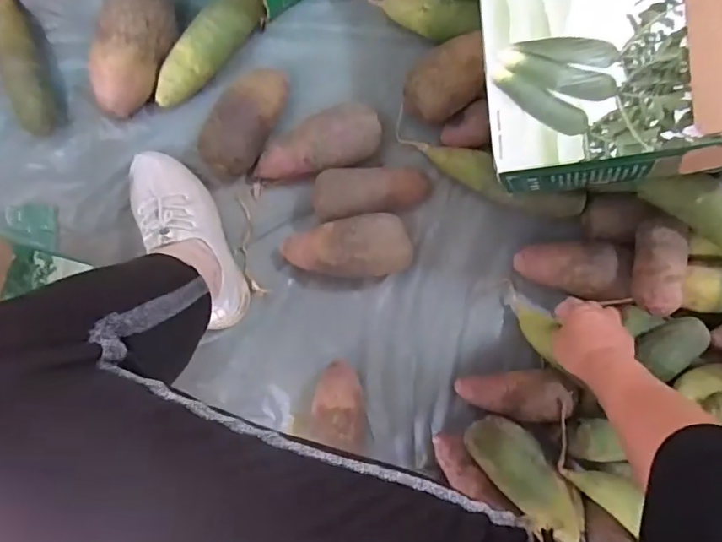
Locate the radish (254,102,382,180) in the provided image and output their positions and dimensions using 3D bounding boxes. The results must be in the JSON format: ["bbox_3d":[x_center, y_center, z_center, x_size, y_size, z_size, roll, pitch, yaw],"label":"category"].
[{"bbox_3d":[-0.056,-0.163,0.663,0.170,0.064,0.072,-18,87,-6],"label":"radish"}]

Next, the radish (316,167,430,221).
[{"bbox_3d":[0.017,-0.102,0.667,0.160,0.061,0.064,-7,86,-5],"label":"radish"}]

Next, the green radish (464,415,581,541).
[{"bbox_3d":[0.199,0.245,0.616,0.070,0.059,0.183,-40,89,-7],"label":"green radish"}]

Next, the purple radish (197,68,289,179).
[{"bbox_3d":[-0.149,-0.192,0.656,0.073,0.069,0.155,28,83,-2],"label":"purple radish"}]

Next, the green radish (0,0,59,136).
[{"bbox_3d":[-0.437,-0.270,0.653,0.055,0.049,0.201,-20,87,-6],"label":"green radish"}]

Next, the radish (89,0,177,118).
[{"bbox_3d":[-0.291,-0.274,0.649,0.088,0.083,0.150,9,84,-4],"label":"radish"}]

